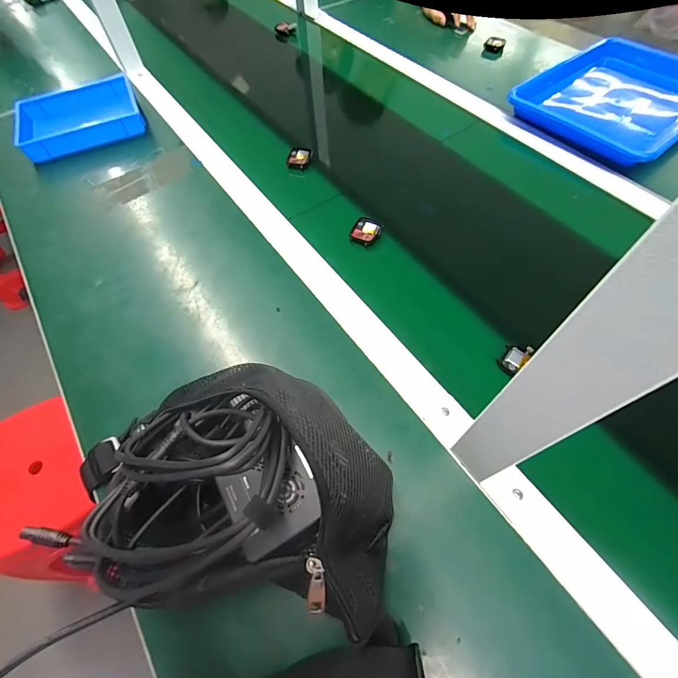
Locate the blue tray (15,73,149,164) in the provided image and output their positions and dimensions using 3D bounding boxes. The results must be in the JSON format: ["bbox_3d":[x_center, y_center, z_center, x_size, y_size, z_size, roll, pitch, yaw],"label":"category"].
[{"bbox_3d":[-0.462,-0.396,0.653,0.194,0.038,0.161,-23,62,-11],"label":"blue tray"}]

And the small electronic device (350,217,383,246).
[{"bbox_3d":[0.038,-0.150,0.505,0.039,0.006,0.043,21,63,14],"label":"small electronic device"}]

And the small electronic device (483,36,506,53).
[{"bbox_3d":[0.324,-0.613,0.760,0.041,0.022,0.034,17,62,11],"label":"small electronic device"}]

